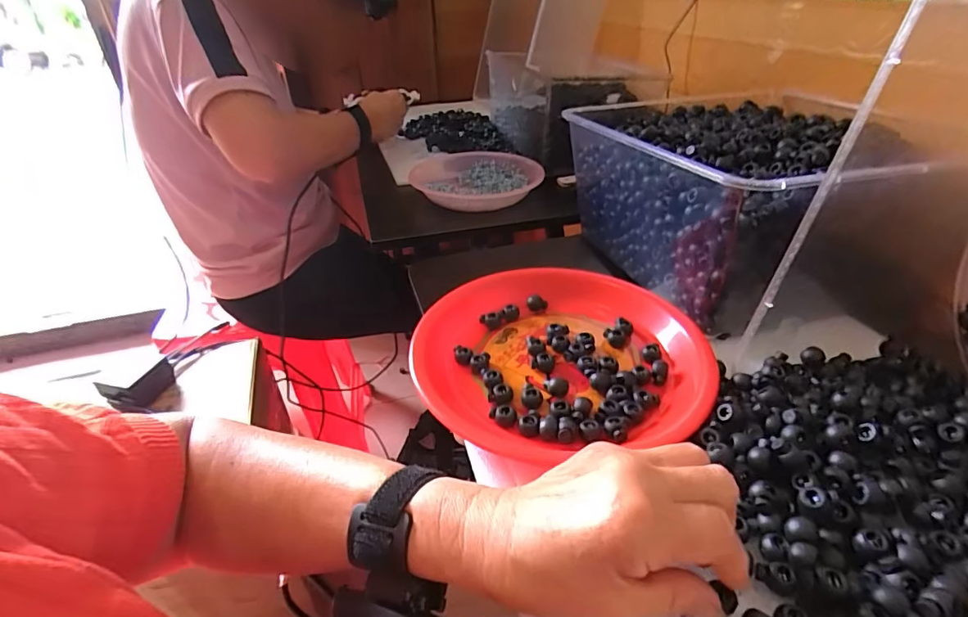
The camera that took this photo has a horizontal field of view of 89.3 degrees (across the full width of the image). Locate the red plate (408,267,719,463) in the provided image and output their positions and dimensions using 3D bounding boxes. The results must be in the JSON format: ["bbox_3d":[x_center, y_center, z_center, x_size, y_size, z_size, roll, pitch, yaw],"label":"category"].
[{"bbox_3d":[0.058,0.033,0.403,0.220,0.032,0.204,-2,34,1],"label":"red plate"}]

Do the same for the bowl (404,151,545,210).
[{"bbox_3d":[-0.013,-0.195,0.740,0.198,0.043,0.216,-1,34,2],"label":"bowl"}]

